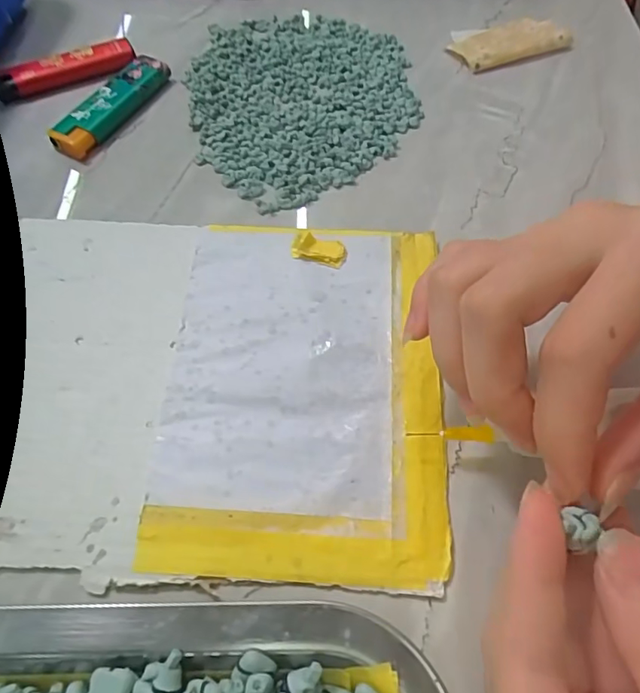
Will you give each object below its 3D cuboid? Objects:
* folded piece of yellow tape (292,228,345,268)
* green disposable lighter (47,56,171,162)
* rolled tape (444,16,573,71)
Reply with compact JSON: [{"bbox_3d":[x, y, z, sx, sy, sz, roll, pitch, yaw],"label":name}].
[{"bbox_3d":[0.000,-0.045,0.237,0.025,0.009,0.012,11,61,5],"label":"folded piece of yellow tape"},{"bbox_3d":[-0.115,-0.134,0.291,0.023,0.012,0.078,26,61,14],"label":"green disposable lighter"},{"bbox_3d":[0.117,-0.190,0.327,0.074,0.008,0.036,-20,63,-12],"label":"rolled tape"}]

